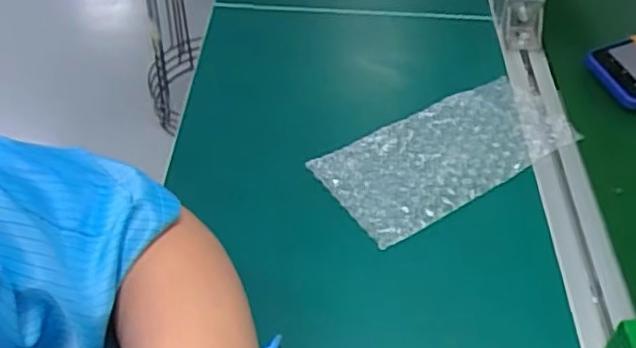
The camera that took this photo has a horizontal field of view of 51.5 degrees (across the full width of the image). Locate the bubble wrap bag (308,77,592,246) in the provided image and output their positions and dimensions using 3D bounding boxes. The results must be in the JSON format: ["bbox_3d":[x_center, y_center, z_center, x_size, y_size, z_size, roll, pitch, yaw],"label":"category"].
[{"bbox_3d":[0.109,-0.019,0.543,0.213,0.013,0.095,-25,51,-24],"label":"bubble wrap bag"}]

